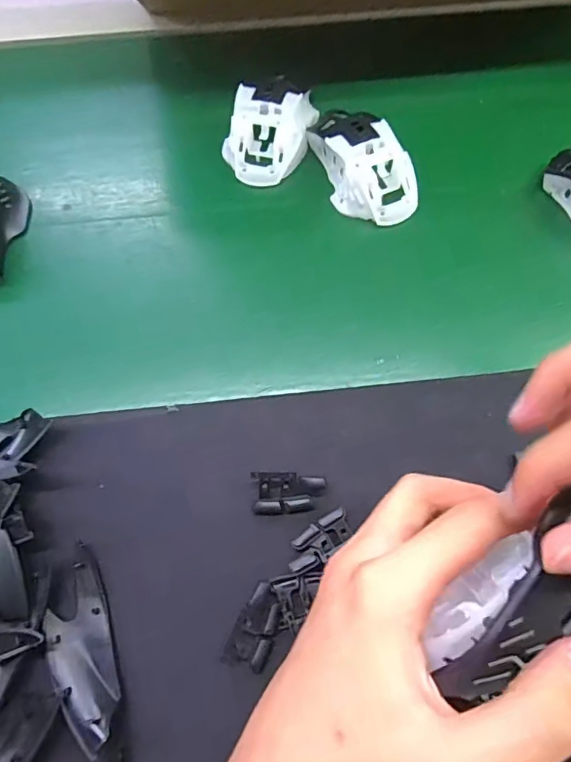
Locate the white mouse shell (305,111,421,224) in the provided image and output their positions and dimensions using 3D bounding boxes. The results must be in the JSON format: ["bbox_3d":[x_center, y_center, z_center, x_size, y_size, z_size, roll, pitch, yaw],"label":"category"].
[{"bbox_3d":[0.064,-0.175,0.398,0.064,0.034,0.107,-17,67,-7],"label":"white mouse shell"}]

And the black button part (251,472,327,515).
[{"bbox_3d":[0.002,0.065,0.295,0.042,0.012,0.022,-3,66,-1],"label":"black button part"}]

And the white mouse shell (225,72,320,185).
[{"bbox_3d":[-0.011,-0.214,0.417,0.065,0.034,0.103,13,67,6],"label":"white mouse shell"}]

